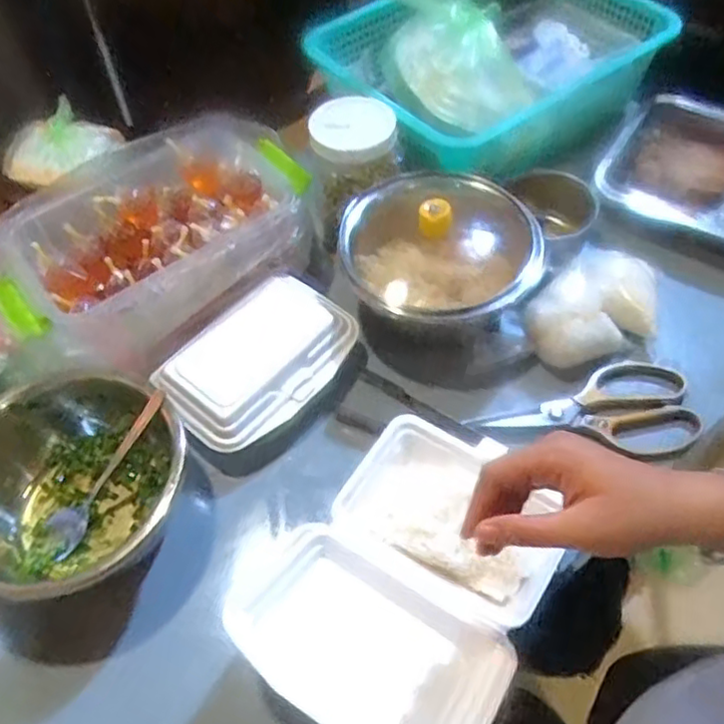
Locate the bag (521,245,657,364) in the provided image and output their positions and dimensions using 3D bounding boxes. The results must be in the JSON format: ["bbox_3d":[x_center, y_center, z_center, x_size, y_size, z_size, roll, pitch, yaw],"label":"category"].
[{"bbox_3d":[0.236,-0.059,0.671,0.117,0.047,0.153,22,59,17],"label":"bag"}]

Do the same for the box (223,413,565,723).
[{"bbox_3d":[0.041,0.153,0.508,0.186,0.058,0.225,28,61,21],"label":"box"}]

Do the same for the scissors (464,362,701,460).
[{"bbox_3d":[0.209,0.038,0.634,0.205,0.010,0.096,5,55,6],"label":"scissors"}]

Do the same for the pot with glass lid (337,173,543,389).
[{"bbox_3d":[0.082,-0.094,0.660,0.188,0.121,0.192,-1,55,2],"label":"pot with glass lid"}]

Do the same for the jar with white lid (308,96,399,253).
[{"bbox_3d":[-0.009,-0.211,0.736,0.098,0.140,0.098,-6,55,-2],"label":"jar with white lid"}]

